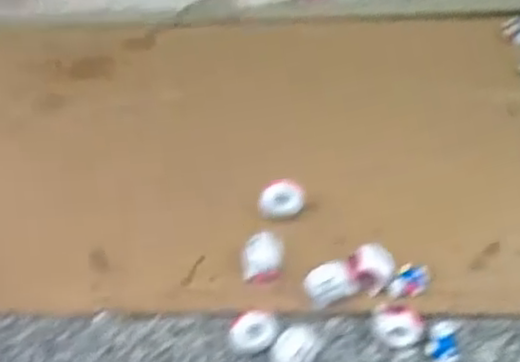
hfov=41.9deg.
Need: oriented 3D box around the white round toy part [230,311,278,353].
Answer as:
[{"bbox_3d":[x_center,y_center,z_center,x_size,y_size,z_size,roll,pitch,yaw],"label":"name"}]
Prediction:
[{"bbox_3d":[-0.003,0.085,0.374,0.025,0.018,0.020,-21,57,-15],"label":"white round toy part"}]

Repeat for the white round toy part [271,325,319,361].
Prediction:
[{"bbox_3d":[0.019,0.092,0.368,0.022,0.020,0.026,32,60,20],"label":"white round toy part"}]

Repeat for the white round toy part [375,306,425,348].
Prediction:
[{"bbox_3d":[0.075,0.081,0.372,0.025,0.022,0.019,20,56,13],"label":"white round toy part"}]

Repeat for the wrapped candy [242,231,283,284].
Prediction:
[{"bbox_3d":[0.002,0.047,0.394,0.022,0.022,0.027,3,54,2],"label":"wrapped candy"}]

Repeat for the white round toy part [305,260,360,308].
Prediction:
[{"bbox_3d":[0.039,0.060,0.386,0.028,0.023,0.019,-18,56,-13],"label":"white round toy part"}]

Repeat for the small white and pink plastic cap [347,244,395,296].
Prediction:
[{"bbox_3d":[0.063,0.052,0.390,0.025,0.024,0.024,0,54,0],"label":"small white and pink plastic cap"}]

